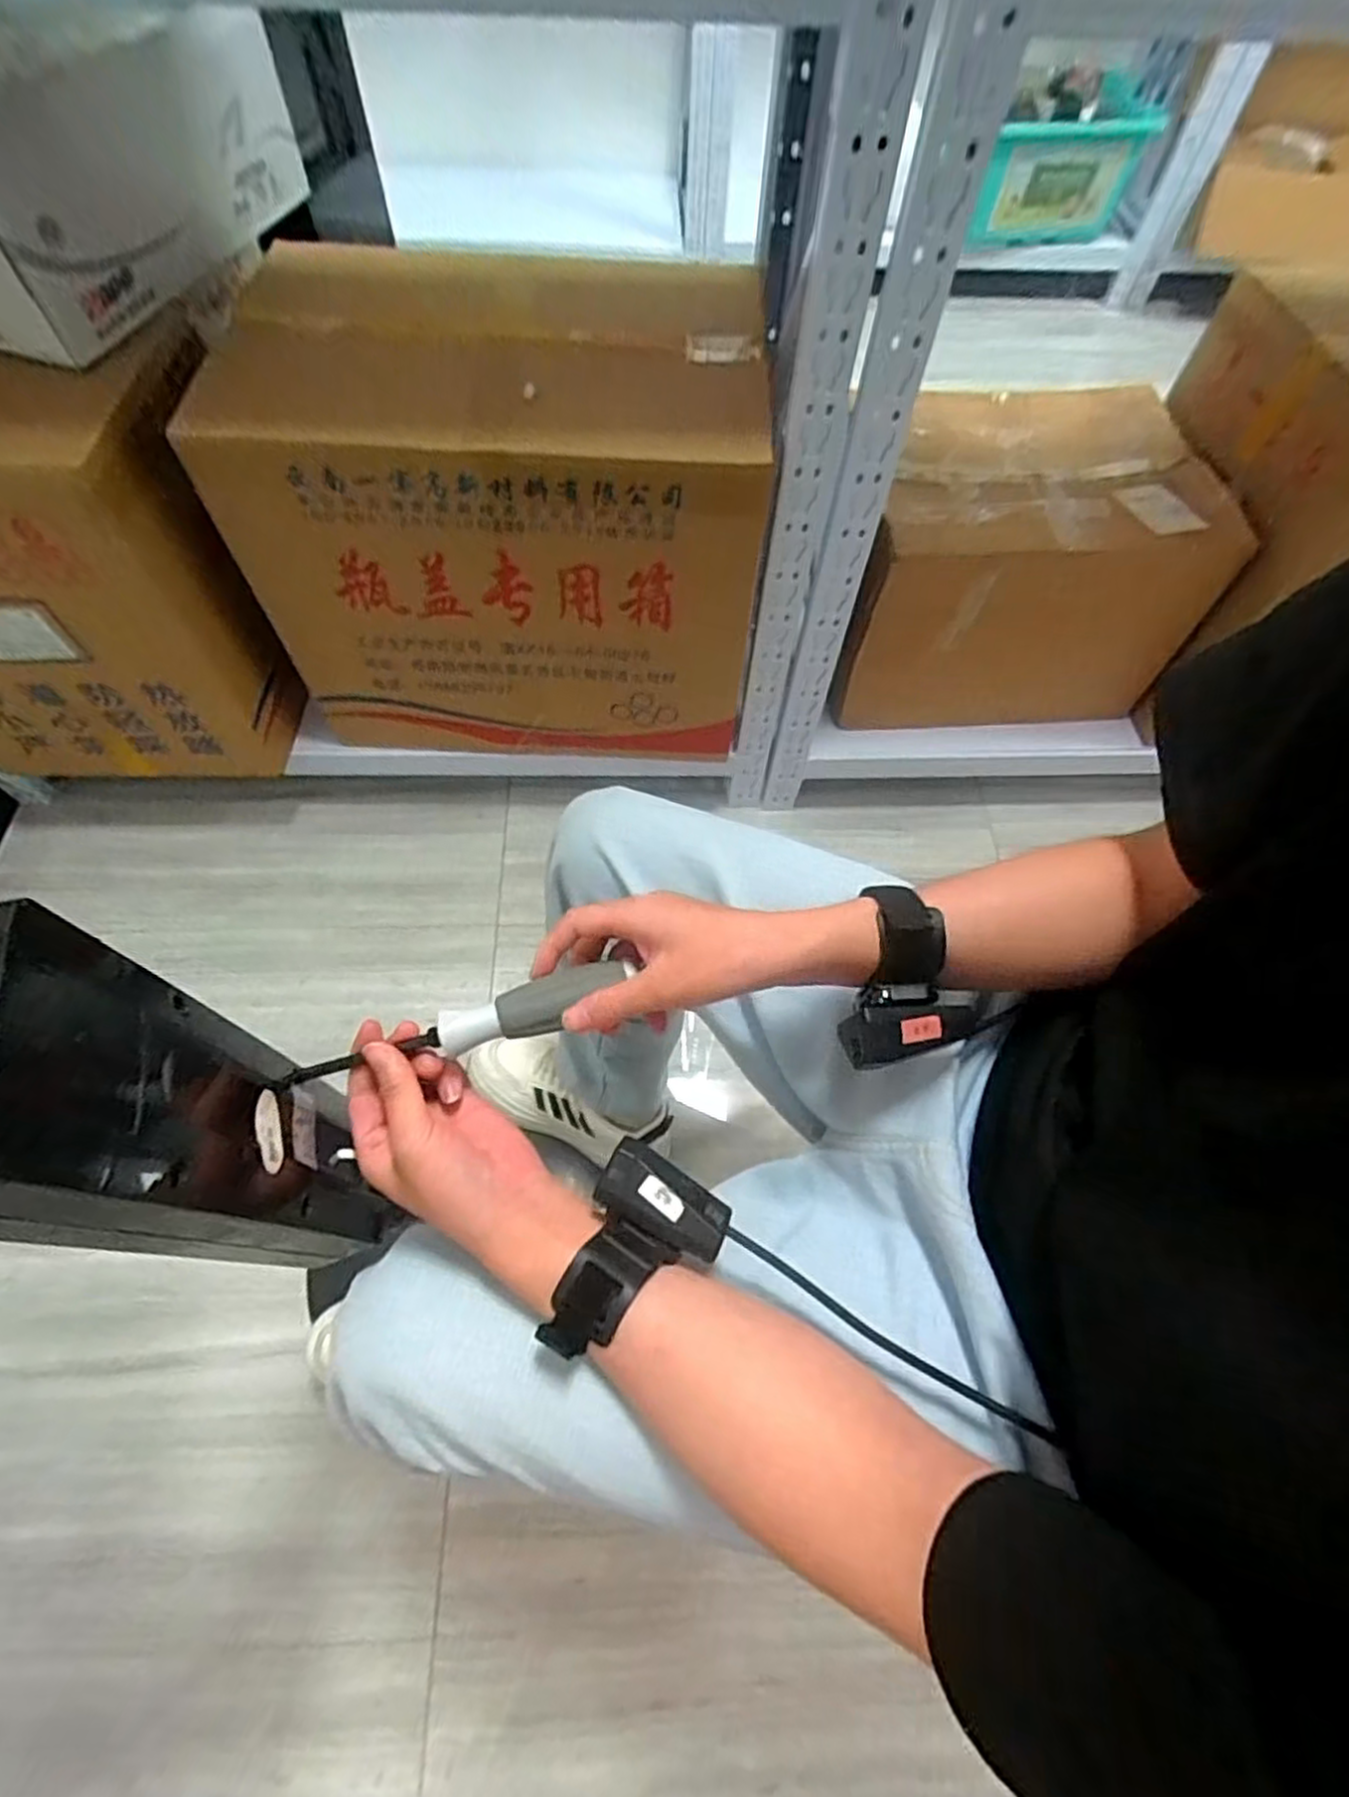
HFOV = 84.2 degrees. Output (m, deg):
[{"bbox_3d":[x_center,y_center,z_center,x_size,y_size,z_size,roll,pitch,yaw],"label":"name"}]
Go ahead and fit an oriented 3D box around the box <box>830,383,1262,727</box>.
[{"bbox_3d":[0.475,-0.489,1.102,0.500,0.319,0.311,-3,62,-3],"label":"box"}]

